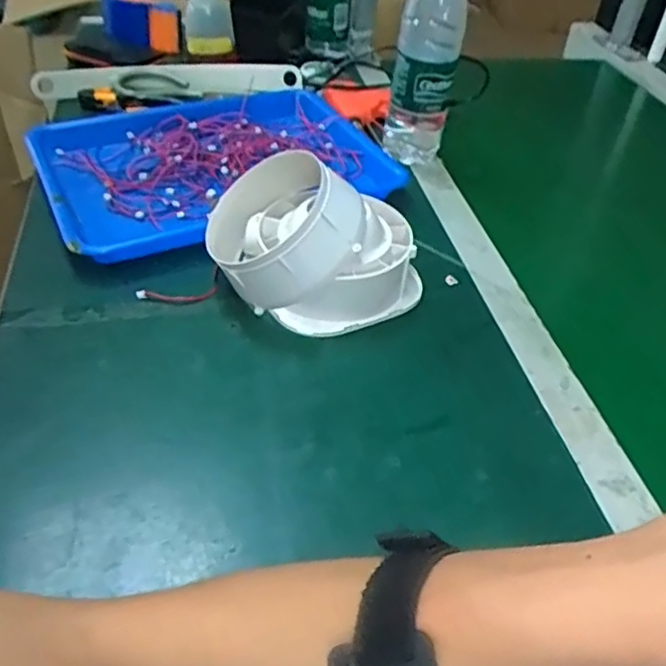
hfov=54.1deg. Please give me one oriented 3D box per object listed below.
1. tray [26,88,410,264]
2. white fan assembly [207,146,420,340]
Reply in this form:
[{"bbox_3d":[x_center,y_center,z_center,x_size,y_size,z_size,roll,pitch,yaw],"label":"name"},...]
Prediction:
[{"bbox_3d":[-0.128,-0.179,0.705,0.349,0.046,0.255,-16,46,-23],"label":"tray"},{"bbox_3d":[-0.014,-0.079,0.544,0.178,0.103,0.127,2,42,-4],"label":"white fan assembly"}]

